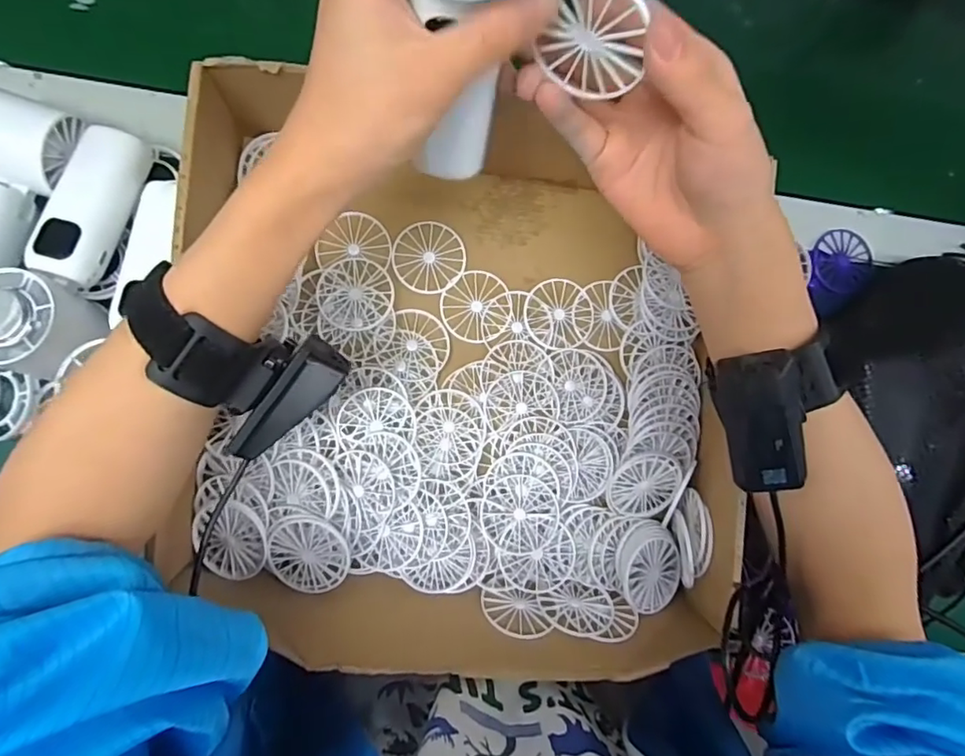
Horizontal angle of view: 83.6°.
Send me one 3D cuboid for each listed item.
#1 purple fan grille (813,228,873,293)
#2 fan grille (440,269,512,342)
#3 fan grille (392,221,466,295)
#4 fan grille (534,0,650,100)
[{"bbox_3d":[0.279,-0.092,0.419,0.044,0.006,0.052,39,78,8],"label":"purple fan grille"},{"bbox_3d":[-0.004,-0.050,0.380,0.048,0.004,0.049,-6,89,-7],"label":"fan grille"},{"bbox_3d":[-0.037,-0.084,0.377,0.048,0.004,0.048,-6,89,-7],"label":"fan grille"},{"bbox_3d":[0.043,-0.131,0.209,0.040,0.050,0.006,31,75,-2],"label":"fan grille"}]

